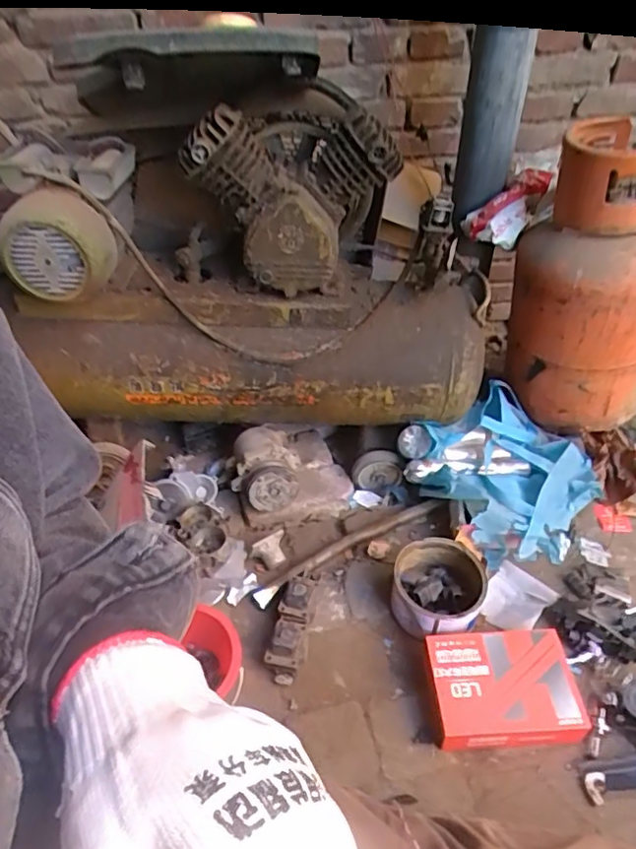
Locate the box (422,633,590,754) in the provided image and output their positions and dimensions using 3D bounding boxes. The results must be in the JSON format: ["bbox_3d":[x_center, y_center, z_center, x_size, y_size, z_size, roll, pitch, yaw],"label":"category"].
[{"bbox_3d":[0.282,0.392,0.881,0.216,0.053,0.157,-2,41,0],"label":"box"}]

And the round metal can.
[{"bbox_3d":[0.204,0.285,0.993,0.154,0.074,0.159,1,40,10],"label":"round metal can"}]

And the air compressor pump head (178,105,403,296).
[{"bbox_3d":[-0.038,-0.374,0.954,0.296,0.260,0.191,-3,41,-1],"label":"air compressor pump head"}]

